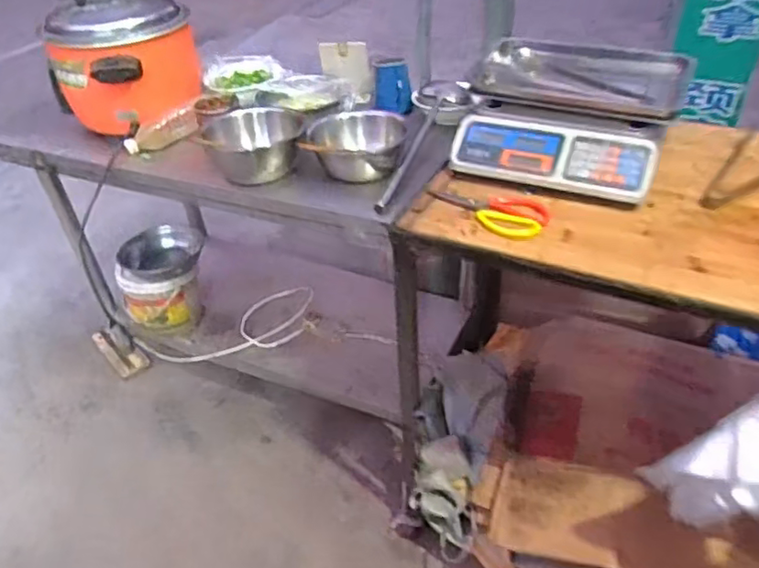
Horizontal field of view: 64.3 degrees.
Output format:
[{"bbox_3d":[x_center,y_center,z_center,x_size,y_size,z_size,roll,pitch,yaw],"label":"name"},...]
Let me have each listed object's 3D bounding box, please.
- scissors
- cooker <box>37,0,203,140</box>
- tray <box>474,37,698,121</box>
[{"bbox_3d":[0.159,-0.109,0.924,0.189,0.017,0.096,13,44,17],"label":"scissors"},{"bbox_3d":[-0.577,-0.503,1.348,0.258,0.242,0.254,13,44,17],"label":"cooker"},{"bbox_3d":[0.344,-0.358,1.030,0.334,0.040,0.222,21,47,24],"label":"tray"}]

